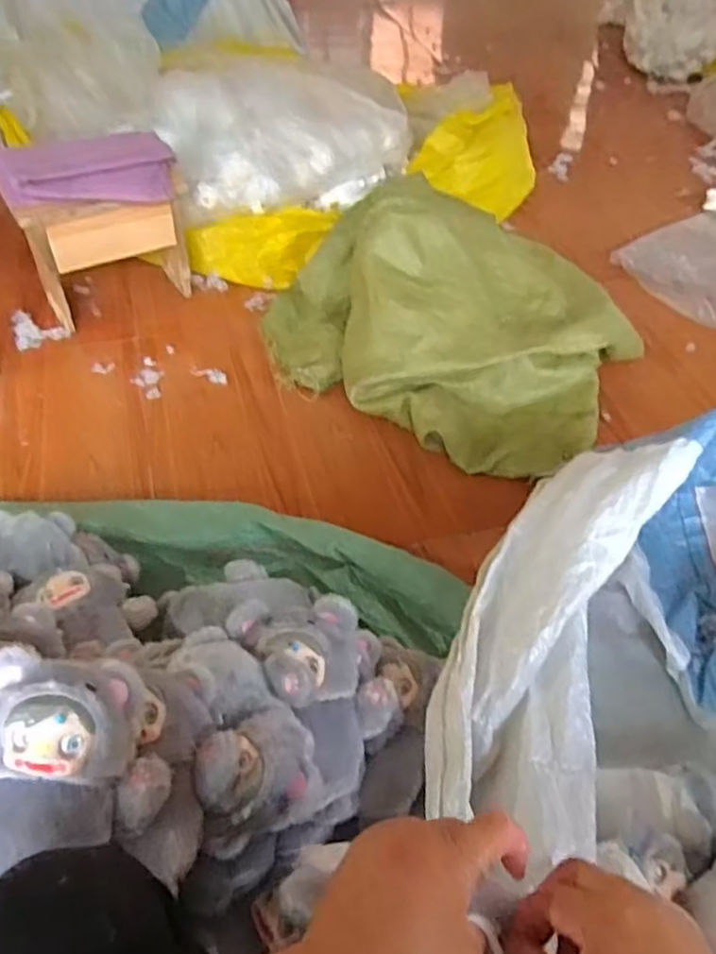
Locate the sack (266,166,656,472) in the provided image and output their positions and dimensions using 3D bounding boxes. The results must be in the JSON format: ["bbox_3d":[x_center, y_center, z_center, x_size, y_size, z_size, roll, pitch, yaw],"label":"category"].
[{"bbox_3d":[0.152,-0.313,1.213,0.634,0.211,0.486,28,52,20],"label":"sack"}]

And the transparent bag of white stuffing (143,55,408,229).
[{"bbox_3d":[-0.144,-0.767,1.510,0.583,0.206,0.367,-12,50,-14],"label":"transparent bag of white stuffing"}]

